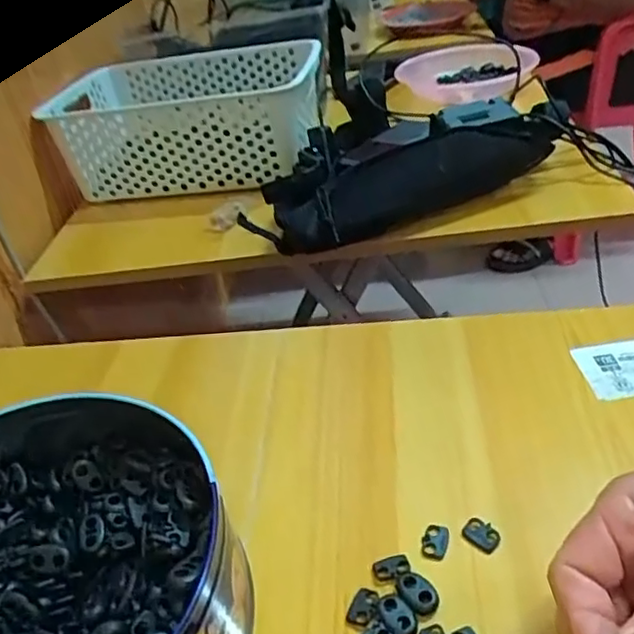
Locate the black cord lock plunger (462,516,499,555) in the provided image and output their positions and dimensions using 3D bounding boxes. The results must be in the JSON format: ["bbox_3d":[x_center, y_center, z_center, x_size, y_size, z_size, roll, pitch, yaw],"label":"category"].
[{"bbox_3d":[0.083,0.111,0.318,0.013,0.004,0.018,-27,38,-25],"label":"black cord lock plunger"}]

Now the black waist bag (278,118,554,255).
[{"bbox_3d":[0.100,-0.126,0.597,0.289,0.078,0.045,-21,35,-17],"label":"black waist bag"}]

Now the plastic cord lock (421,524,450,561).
[{"bbox_3d":[0.060,0.115,0.318,0.013,0.004,0.019,1,35,15],"label":"plastic cord lock"}]

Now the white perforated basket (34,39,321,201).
[{"bbox_3d":[-0.155,-0.257,0.804,0.321,0.112,0.240,-1,34,12],"label":"white perforated basket"}]

